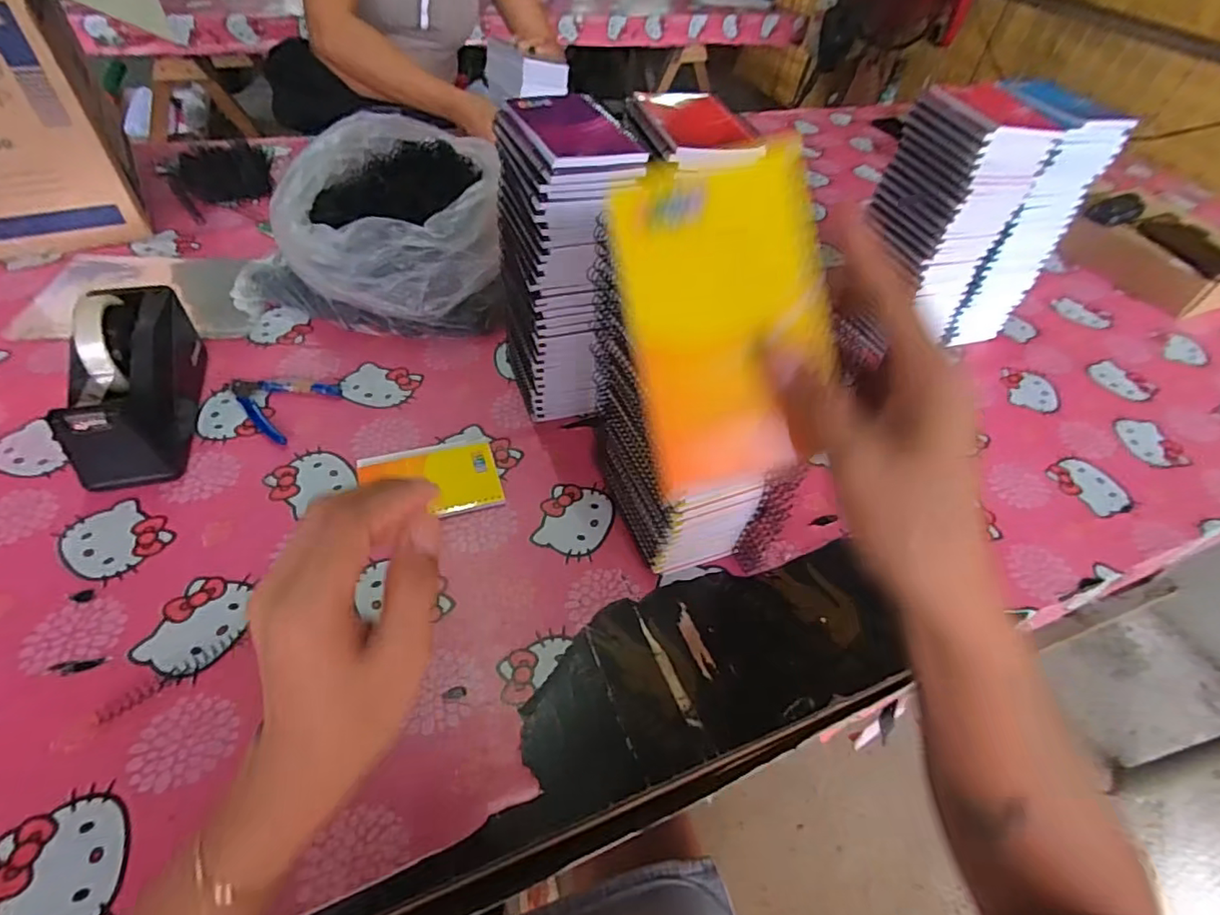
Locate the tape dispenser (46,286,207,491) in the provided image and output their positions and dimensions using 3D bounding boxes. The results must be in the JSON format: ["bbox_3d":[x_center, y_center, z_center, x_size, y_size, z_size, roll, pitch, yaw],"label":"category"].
[{"bbox_3d":[-0.456,-0.075,0.550,0.076,0.116,0.205,-12,50,-17],"label":"tape dispenser"}]

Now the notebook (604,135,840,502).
[{"bbox_3d":[0.050,-0.055,0.242,0.081,0.130,0.004,-12,8,5],"label":"notebook"}]

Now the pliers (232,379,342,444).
[{"bbox_3d":[-0.358,-0.064,0.621,0.096,0.014,0.090,22,49,13],"label":"pliers"}]

